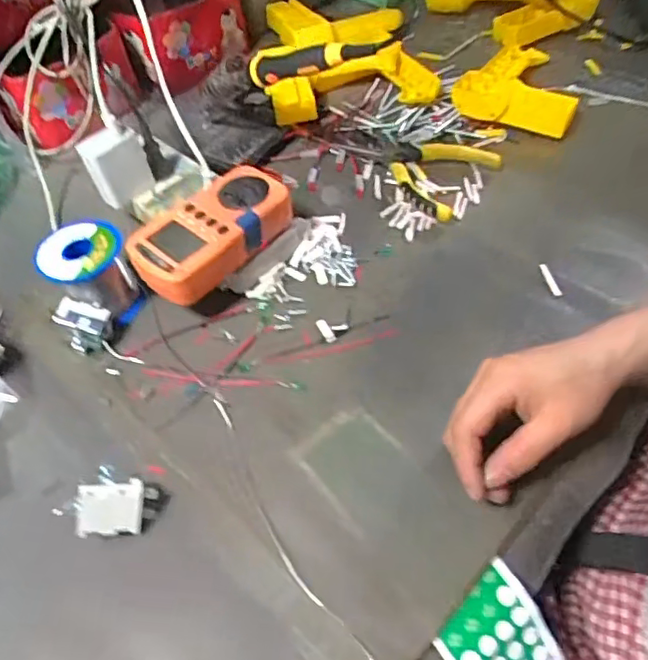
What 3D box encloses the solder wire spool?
[{"bbox_3d":[-0.189,-0.046,0.479,0.068,0.058,0.065,-2,53,3],"label":"solder wire spool"}]

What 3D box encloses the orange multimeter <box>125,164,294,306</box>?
[{"bbox_3d":[-0.089,-0.081,0.466,0.133,0.031,0.078,-39,58,-23],"label":"orange multimeter"}]

